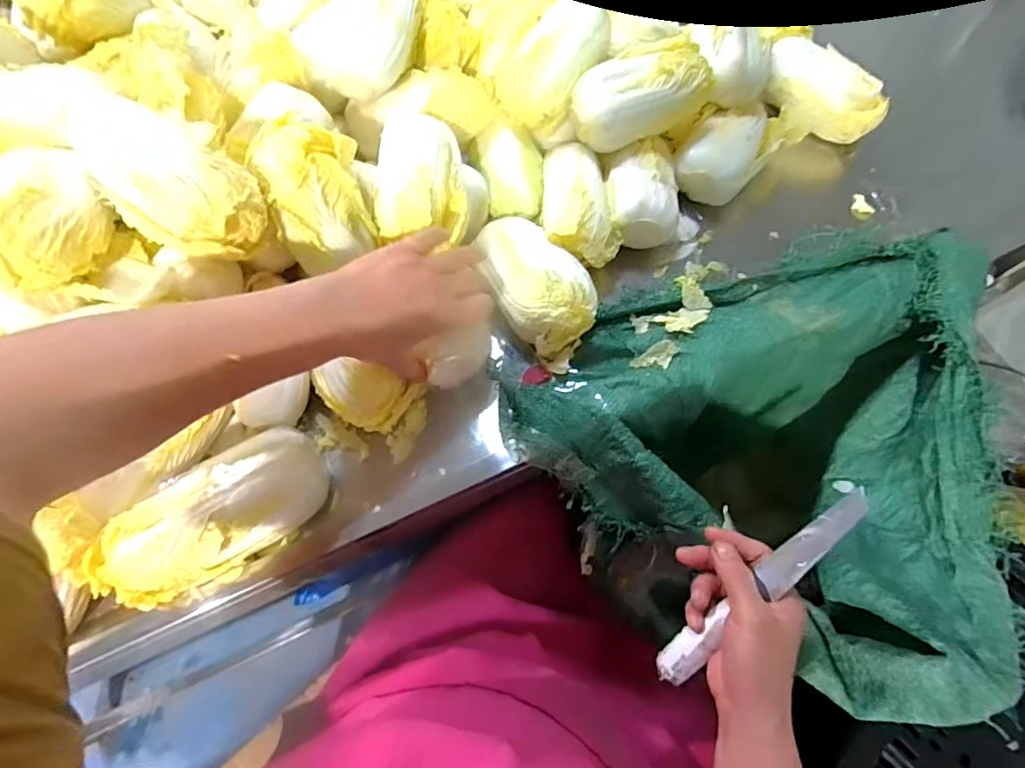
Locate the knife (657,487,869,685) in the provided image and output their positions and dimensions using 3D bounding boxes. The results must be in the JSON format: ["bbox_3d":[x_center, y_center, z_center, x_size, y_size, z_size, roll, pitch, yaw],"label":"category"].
[{"bbox_3d":[0.182,0.157,0.384,0.023,0.022,0.205,44,107,16],"label":"knife"}]

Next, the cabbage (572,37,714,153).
[{"bbox_3d":[0.122,-0.276,0.490,0.128,0.062,0.059,-11,68,-5],"label":"cabbage"}]

